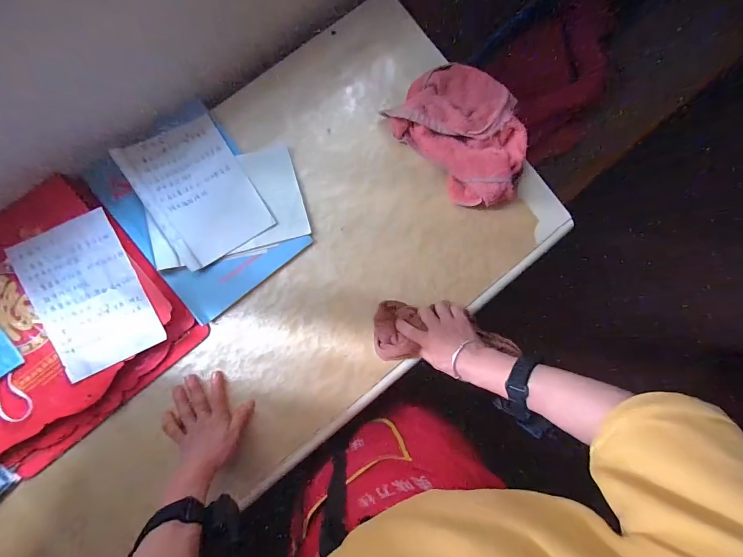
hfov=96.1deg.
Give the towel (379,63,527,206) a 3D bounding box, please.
[{"bbox_3d":[0.158,-0.234,0.537,0.171,0.060,0.227,-42,91,-5],"label":"towel"}]

